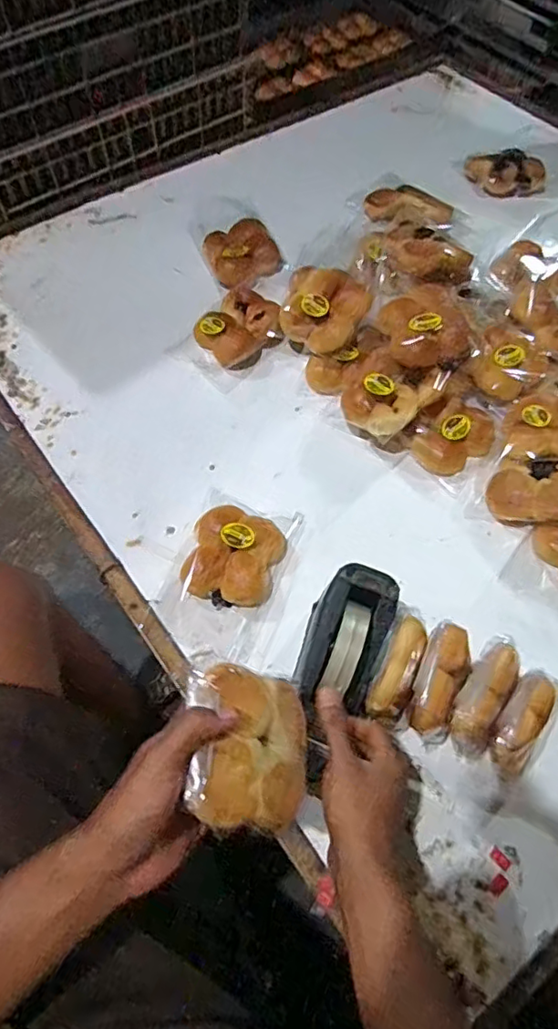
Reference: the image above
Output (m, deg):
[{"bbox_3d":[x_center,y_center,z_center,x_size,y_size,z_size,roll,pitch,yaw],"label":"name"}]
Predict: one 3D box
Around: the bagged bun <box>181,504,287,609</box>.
[{"bbox_3d":[-0.054,0.049,0.675,0.106,0.046,0.115,18,64,9],"label":"bagged bun"}]

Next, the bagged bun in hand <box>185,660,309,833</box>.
[{"bbox_3d":[-0.024,0.167,0.411,0.106,0.038,0.104,21,57,-35],"label":"bagged bun in hand"}]

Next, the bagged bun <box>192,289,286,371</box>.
[{"bbox_3d":[-0.056,-0.266,0.828,0.107,0.046,0.110,35,68,17],"label":"bagged bun"}]

